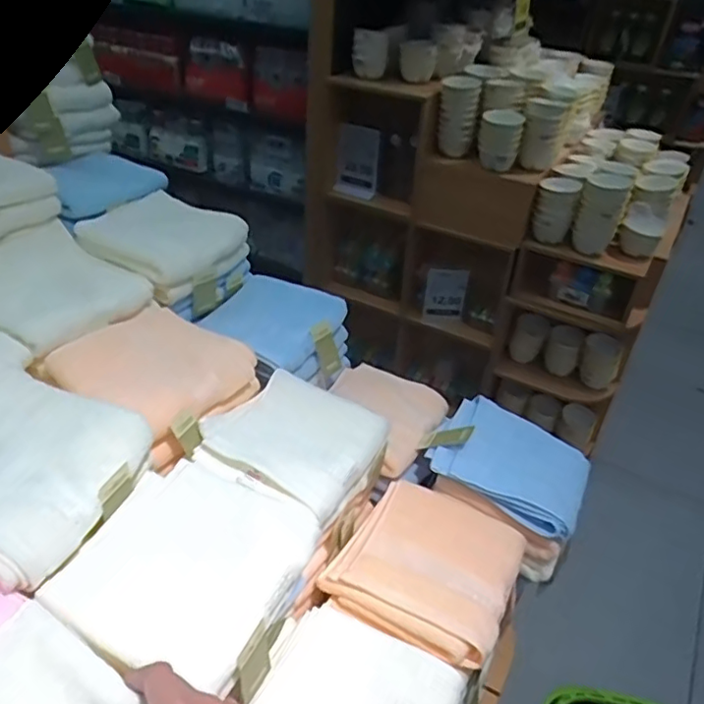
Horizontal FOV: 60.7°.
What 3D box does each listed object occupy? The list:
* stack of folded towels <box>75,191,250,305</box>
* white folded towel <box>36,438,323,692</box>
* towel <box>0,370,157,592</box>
[{"bbox_3d":[-0.282,-0.166,0.894,0.175,0.067,0.196,22,40,24],"label":"stack of folded towels"},{"bbox_3d":[-0.146,0.199,0.570,0.188,0.054,0.193,18,38,19],"label":"white folded towel"},{"bbox_3d":[-0.313,0.109,0.557,0.190,0.050,0.183,17,38,18],"label":"towel"}]

